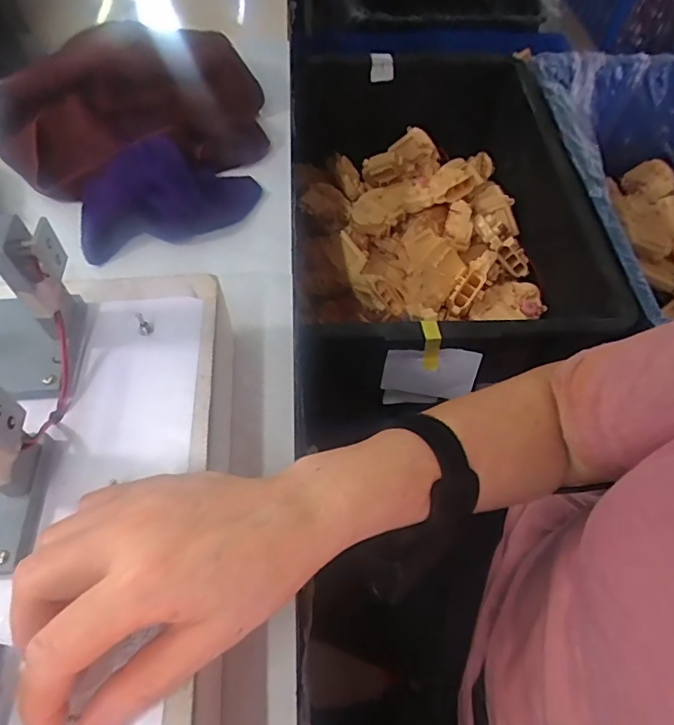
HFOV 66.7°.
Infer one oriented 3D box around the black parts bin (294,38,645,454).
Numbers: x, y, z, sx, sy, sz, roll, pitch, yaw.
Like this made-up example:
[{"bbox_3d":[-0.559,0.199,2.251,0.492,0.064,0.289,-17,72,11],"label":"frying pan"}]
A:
[{"bbox_3d":[0.113,-0.223,0.752,0.406,0.181,0.529,-3,57,-3],"label":"black parts bin"}]

